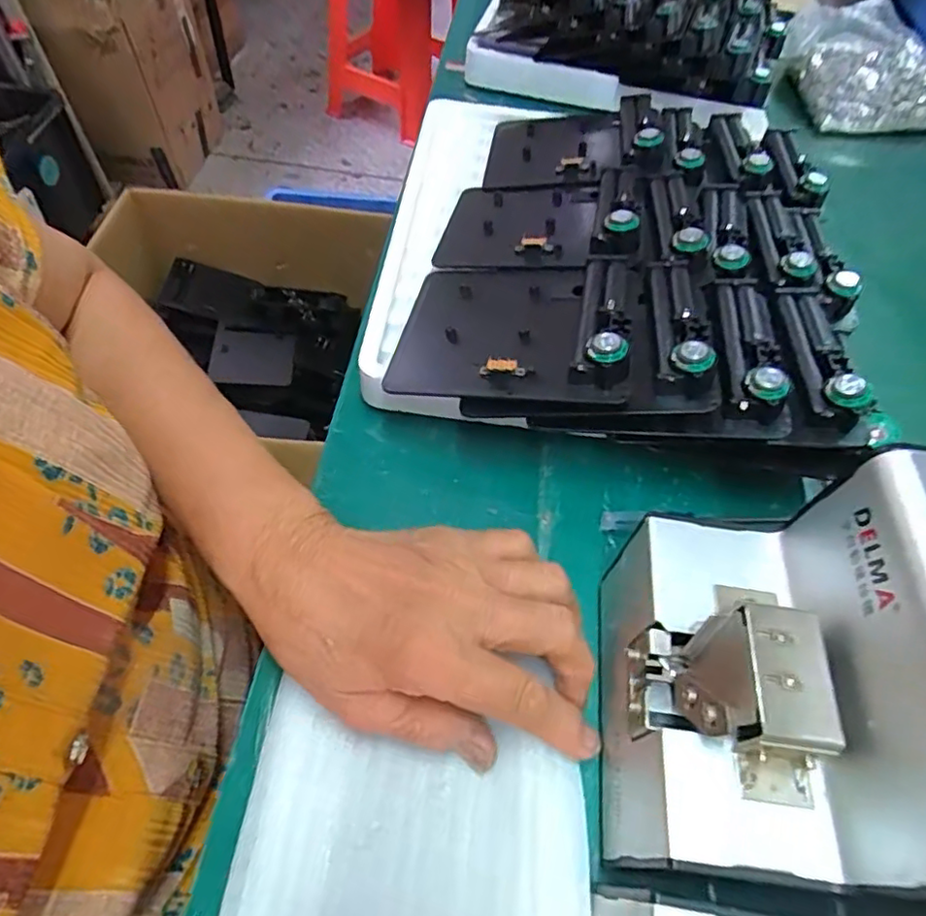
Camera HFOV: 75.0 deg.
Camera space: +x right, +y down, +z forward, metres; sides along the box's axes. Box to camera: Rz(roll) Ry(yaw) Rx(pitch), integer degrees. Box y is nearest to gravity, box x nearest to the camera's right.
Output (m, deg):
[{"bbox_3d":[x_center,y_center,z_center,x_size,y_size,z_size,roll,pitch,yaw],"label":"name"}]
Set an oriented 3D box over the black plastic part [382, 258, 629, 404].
[{"bbox_3d":[0.030,-0.077,0.354,0.135,0.029,0.112,3,51,17],"label":"black plastic part"}]

